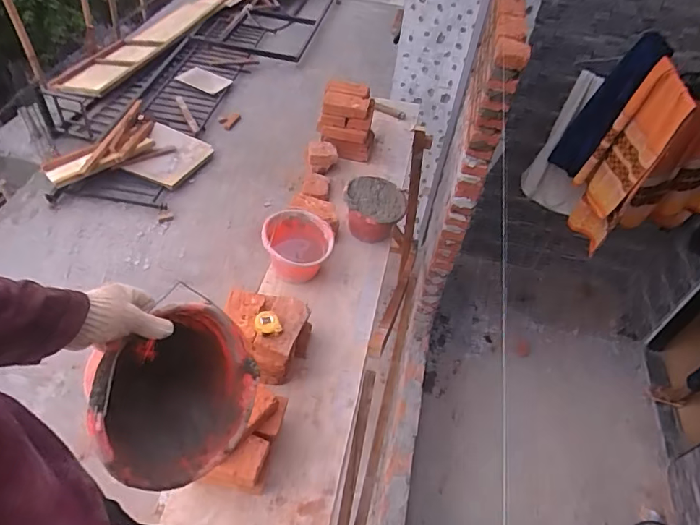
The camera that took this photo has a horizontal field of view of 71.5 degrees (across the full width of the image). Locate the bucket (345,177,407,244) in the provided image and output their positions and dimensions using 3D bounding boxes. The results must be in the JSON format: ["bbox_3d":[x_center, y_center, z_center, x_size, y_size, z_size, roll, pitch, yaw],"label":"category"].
[{"bbox_3d":[0.090,-0.198,1.840,0.212,0.163,0.210,3,48,-4],"label":"bucket"}]

